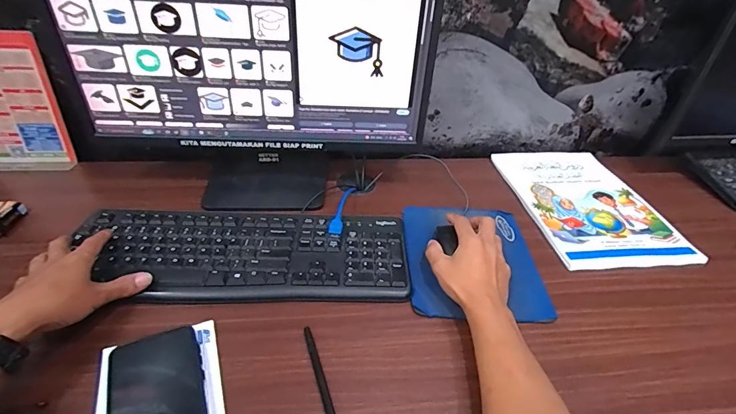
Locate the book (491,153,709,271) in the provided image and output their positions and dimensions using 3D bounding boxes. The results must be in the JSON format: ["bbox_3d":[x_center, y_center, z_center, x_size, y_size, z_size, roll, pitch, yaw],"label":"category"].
[{"bbox_3d":[0.360,-0.011,0.661,0.212,0.008,0.305,-2,38,-8],"label":"book"}]

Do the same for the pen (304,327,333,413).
[{"bbox_3d":[-0.044,0.176,0.386,0.007,0.004,0.138,-10,40,-18],"label":"pen"}]

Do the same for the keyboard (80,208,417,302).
[{"bbox_3d":[-0.162,0.057,0.518,0.426,0.019,0.158,5,38,1],"label":"keyboard"}]

